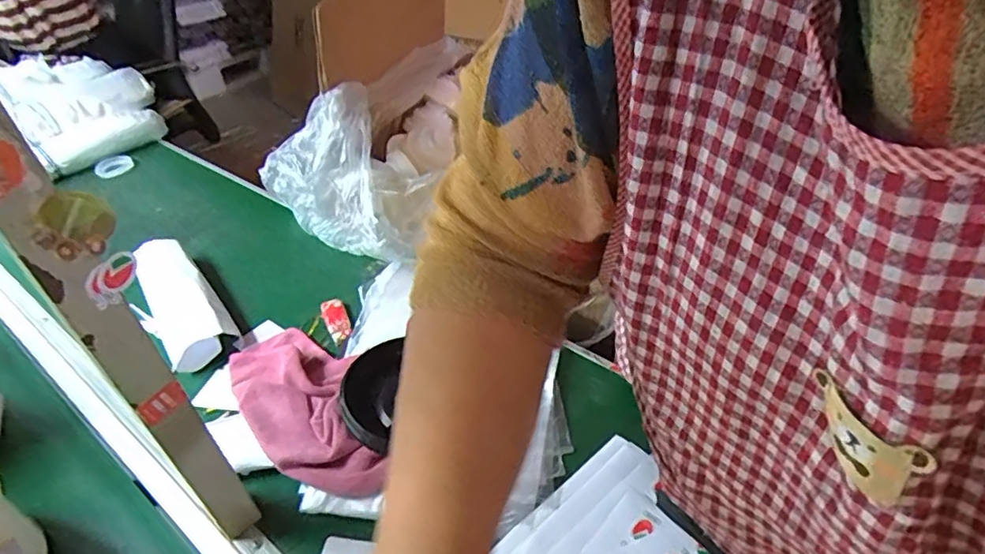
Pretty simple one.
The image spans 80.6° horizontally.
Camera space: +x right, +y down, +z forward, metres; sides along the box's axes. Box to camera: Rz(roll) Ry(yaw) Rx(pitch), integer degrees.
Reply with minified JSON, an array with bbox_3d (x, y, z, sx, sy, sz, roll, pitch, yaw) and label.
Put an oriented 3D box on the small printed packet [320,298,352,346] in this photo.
[{"bbox_3d":[-0.182,0.050,0.677,0.026,0.009,0.066,-21,55,-15],"label":"small printed packet"}]

